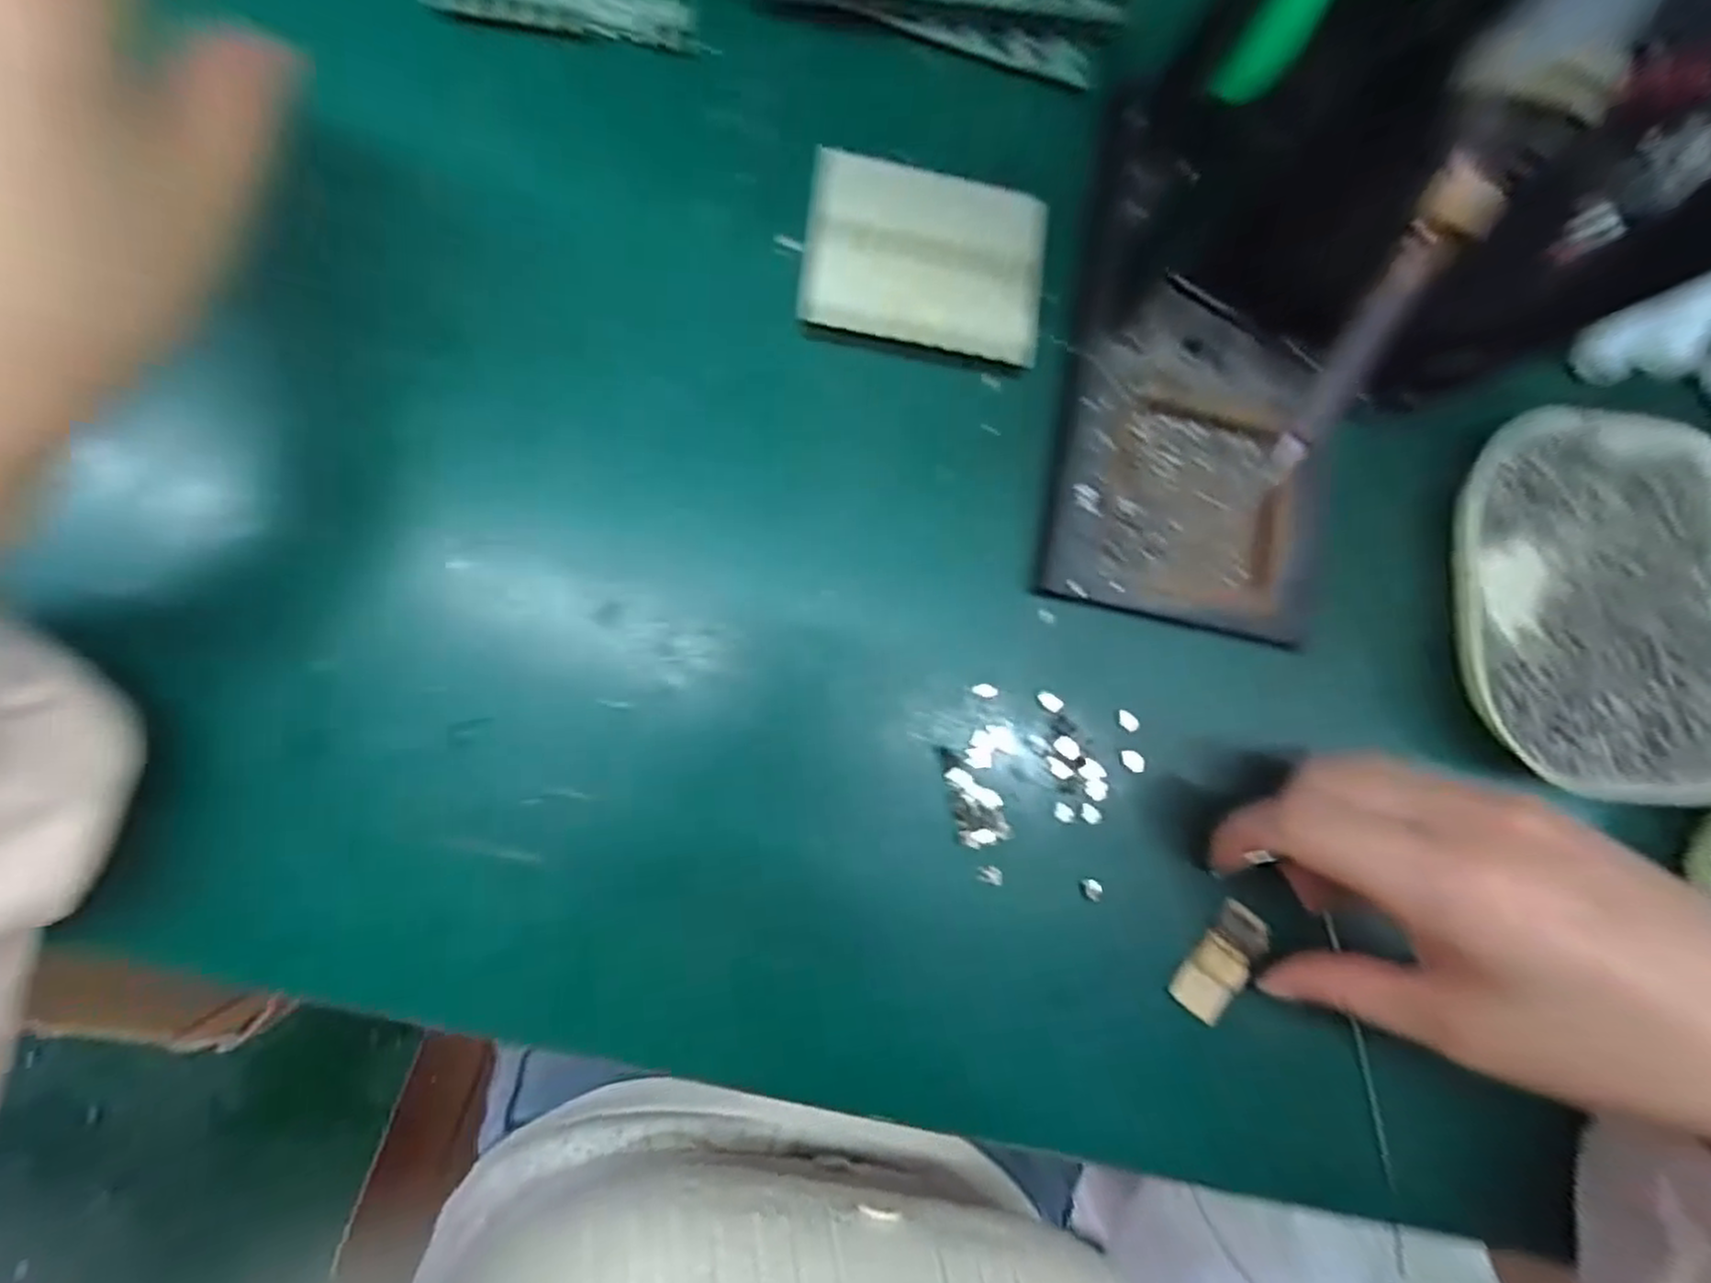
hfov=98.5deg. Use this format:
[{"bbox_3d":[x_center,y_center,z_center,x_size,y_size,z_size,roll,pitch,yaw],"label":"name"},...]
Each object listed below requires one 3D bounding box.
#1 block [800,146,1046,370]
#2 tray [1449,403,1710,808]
[{"bbox_3d":[0.026,-0.136,0.259,0.084,0.010,0.065,8,87,-3],"label":"block"},{"bbox_3d":[0.295,-0.015,0.279,0.137,0.019,0.147,0,87,-3],"label":"tray"}]

